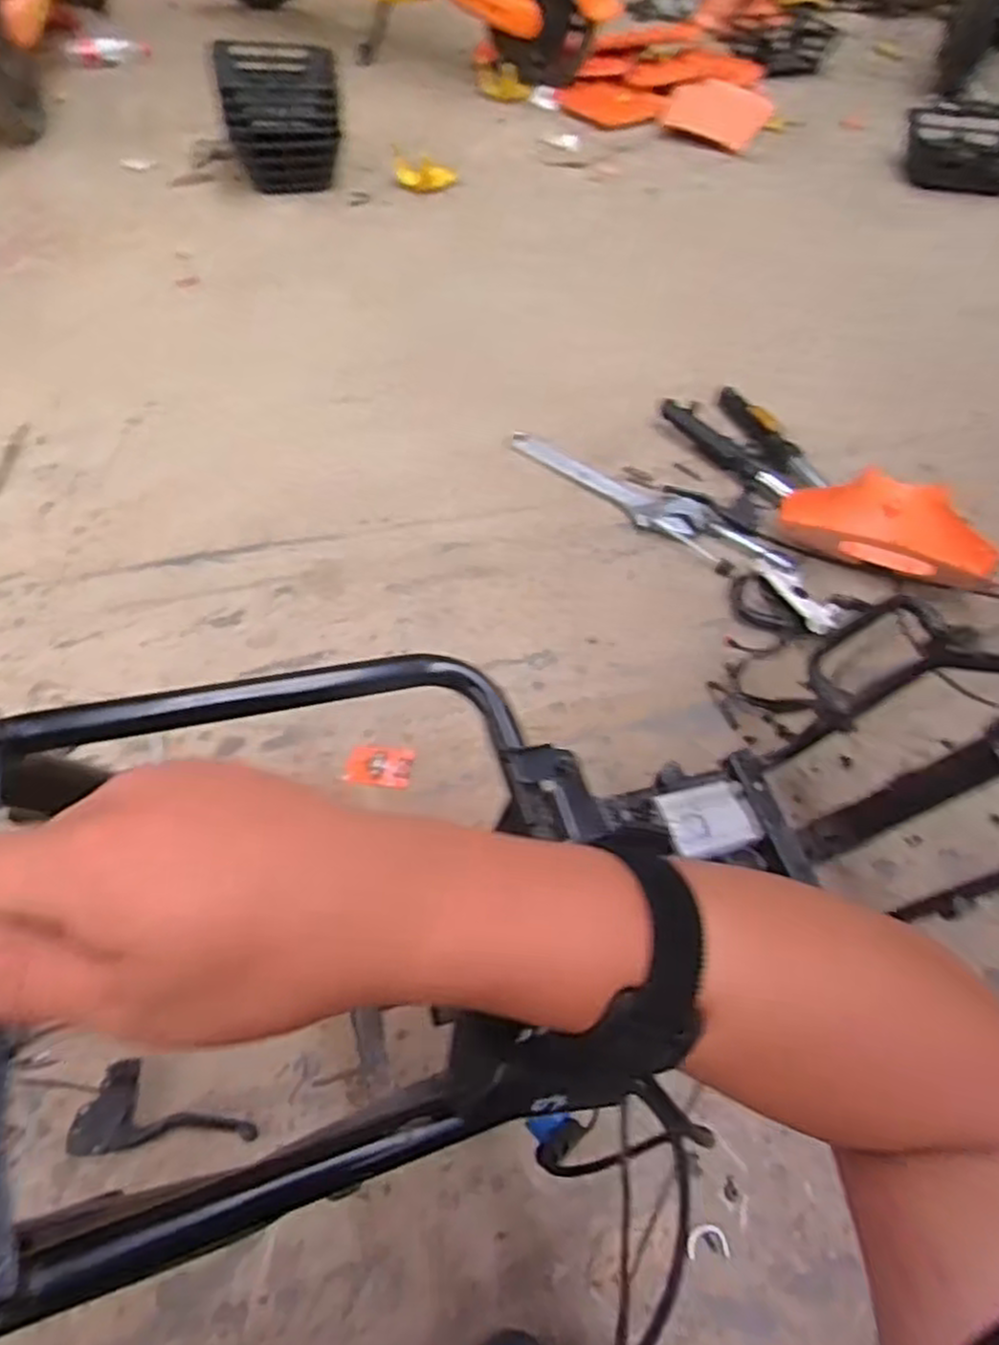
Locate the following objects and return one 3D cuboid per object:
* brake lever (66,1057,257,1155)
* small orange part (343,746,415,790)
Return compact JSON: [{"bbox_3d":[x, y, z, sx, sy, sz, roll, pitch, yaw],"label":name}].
[{"bbox_3d":[-0.305,0.392,0.696,0.161,0.038,0.075,-3,54,-4],"label":"brake lever"},{"bbox_3d":[-0.144,0.113,0.909,0.078,0.019,0.047,5,53,1],"label":"small orange part"}]

